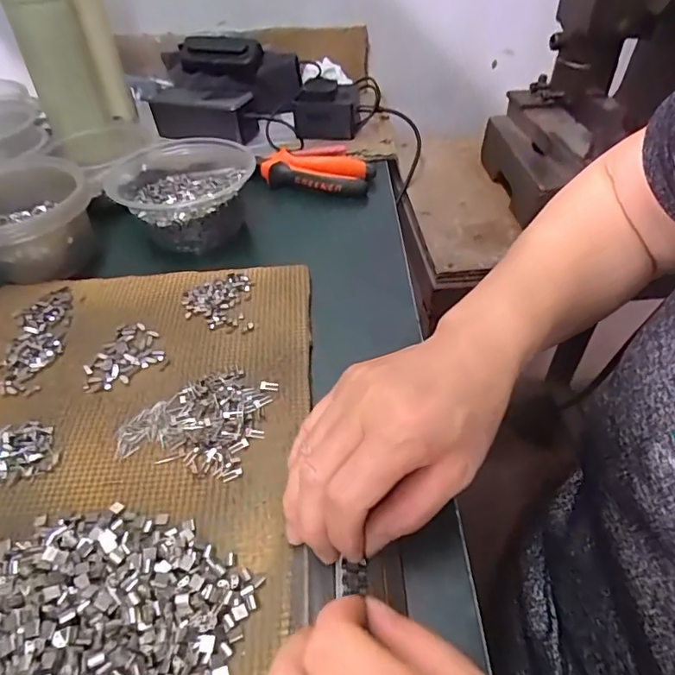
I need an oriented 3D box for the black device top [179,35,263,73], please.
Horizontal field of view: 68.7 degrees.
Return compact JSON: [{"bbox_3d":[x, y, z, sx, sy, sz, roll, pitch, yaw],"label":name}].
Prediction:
[{"bbox_3d":[-0.157,-0.377,0.655,0.109,0.046,0.034,-1,44,1],"label":"black device top"}]

